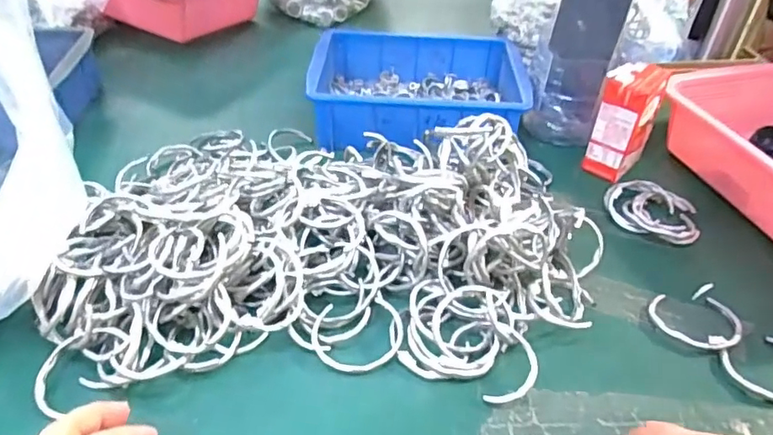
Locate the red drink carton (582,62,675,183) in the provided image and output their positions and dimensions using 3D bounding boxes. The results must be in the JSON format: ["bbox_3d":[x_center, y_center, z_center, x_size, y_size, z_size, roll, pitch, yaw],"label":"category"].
[{"bbox_3d":[0.252,-0.099,0.557,0.066,0.115,0.042,-29,51,-32],"label":"red drink carton"}]

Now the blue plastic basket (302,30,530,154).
[{"bbox_3d":[0.038,-0.150,0.639,0.246,0.081,0.185,6,41,2],"label":"blue plastic basket"}]

